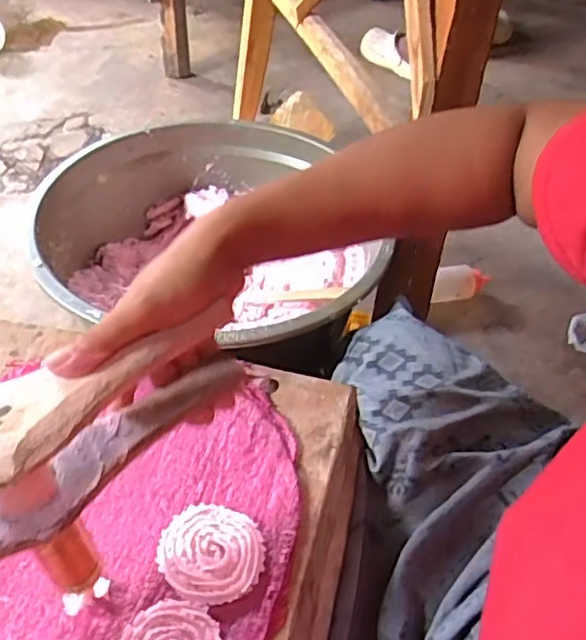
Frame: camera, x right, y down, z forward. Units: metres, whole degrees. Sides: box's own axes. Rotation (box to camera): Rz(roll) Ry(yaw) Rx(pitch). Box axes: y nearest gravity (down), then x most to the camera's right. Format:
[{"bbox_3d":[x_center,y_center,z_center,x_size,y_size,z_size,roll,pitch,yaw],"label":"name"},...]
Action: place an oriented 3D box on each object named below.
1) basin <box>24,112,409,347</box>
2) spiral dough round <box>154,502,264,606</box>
[{"bbox_3d":[-0.117,-0.077,0.796,0.354,0.160,0.398,-3,48,-8],"label":"basin"},{"bbox_3d":[-0.062,0.178,0.495,0.081,0.012,0.073,22,49,15],"label":"spiral dough round"}]

